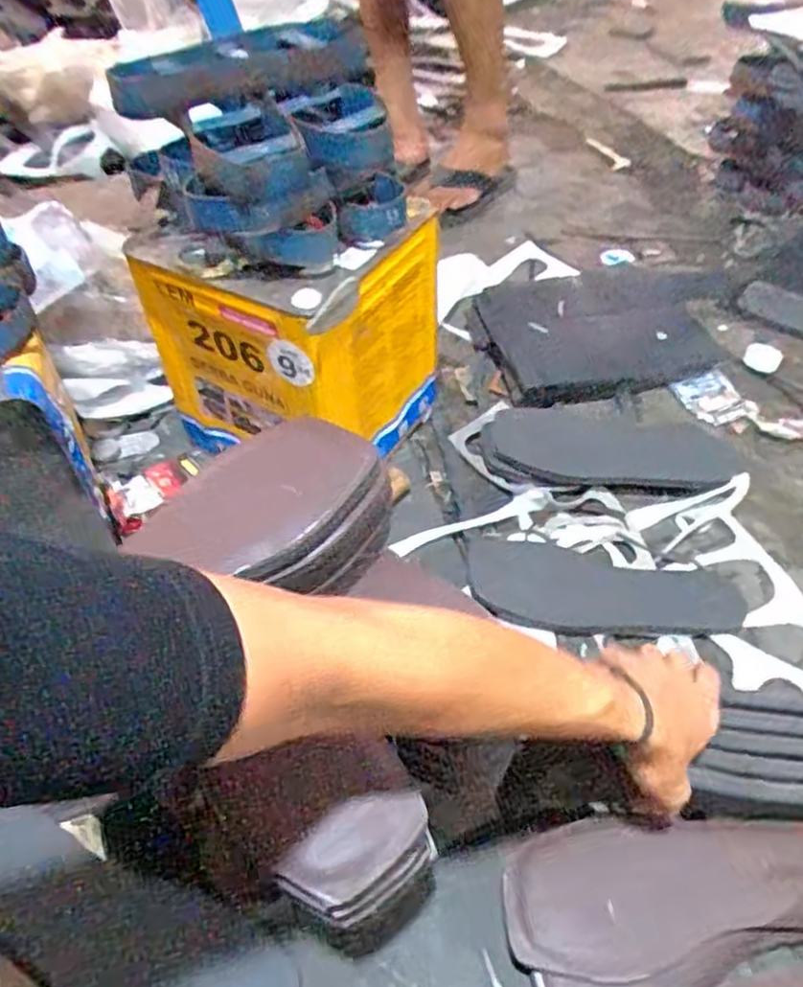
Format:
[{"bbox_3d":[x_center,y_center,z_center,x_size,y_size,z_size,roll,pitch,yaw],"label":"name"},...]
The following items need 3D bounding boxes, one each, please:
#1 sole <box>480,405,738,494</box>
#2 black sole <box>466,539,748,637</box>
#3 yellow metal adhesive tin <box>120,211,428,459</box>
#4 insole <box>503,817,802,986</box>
[{"bbox_3d":[0.250,-0.053,0.833,0.284,0.017,0.116,5,51,9],"label":"sole"},{"bbox_3d":[0.200,0.101,0.703,0.266,0.006,0.105,8,45,7],"label":"black sole"},{"bbox_3d":[-0.117,-0.179,0.774,0.253,0.233,0.215,24,54,21],"label":"yellow metal adhesive tin"},{"bbox_3d":[0.201,0.275,0.496,0.255,0.021,0.092,-7,58,-7],"label":"insole"}]

